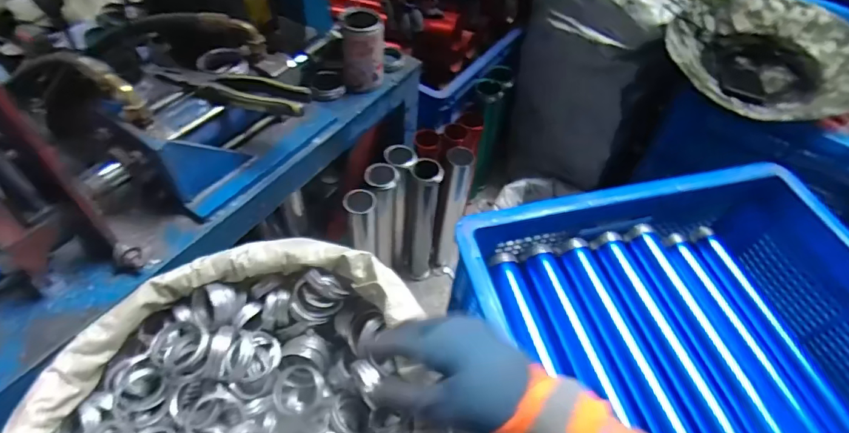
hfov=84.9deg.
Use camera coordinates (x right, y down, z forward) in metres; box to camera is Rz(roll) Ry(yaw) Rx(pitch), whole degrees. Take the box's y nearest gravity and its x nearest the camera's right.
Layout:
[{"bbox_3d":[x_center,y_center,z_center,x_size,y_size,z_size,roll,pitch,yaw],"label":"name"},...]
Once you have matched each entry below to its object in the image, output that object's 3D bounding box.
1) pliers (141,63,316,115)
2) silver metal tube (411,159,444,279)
[{"bbox_3d":[-0.251,-0.163,0.594,0.207,0.030,0.048,11,52,6],"label":"pliers"},{"bbox_3d":[0.000,0.024,1.008,0.056,0.350,0.062,7,52,3],"label":"silver metal tube"}]

